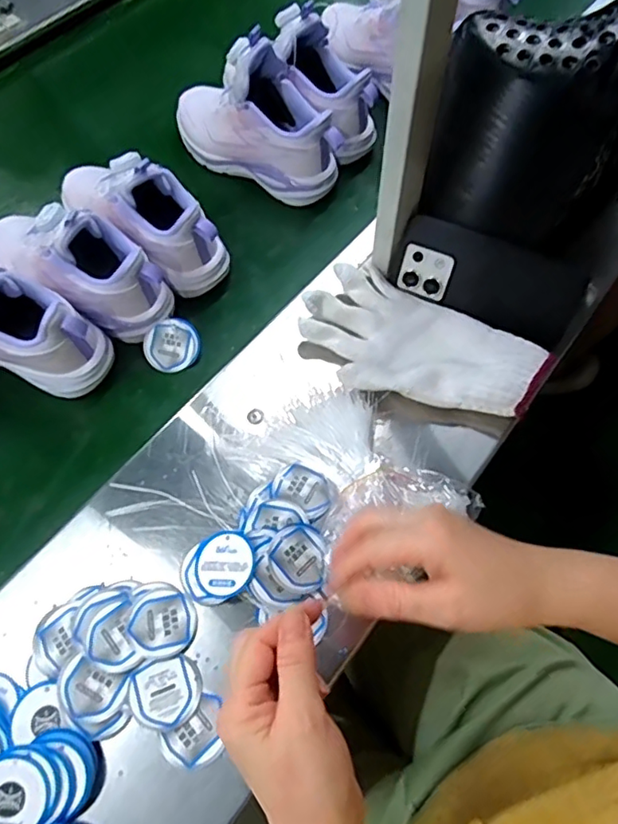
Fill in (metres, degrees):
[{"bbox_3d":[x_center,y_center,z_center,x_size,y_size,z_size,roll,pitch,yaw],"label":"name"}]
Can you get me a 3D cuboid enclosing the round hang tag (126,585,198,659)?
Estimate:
[{"bbox_3d":[-0.107,0.151,0.412,0.045,0.004,0.052,-35,70,-18],"label":"round hang tag"}]

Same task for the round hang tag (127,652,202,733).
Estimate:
[{"bbox_3d":[-0.099,0.193,0.393,0.047,0.004,0.046,1,63,-2],"label":"round hang tag"}]

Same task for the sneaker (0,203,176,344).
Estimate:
[{"bbox_3d":[-0.228,-0.147,0.538,0.197,0.099,0.091,35,67,14],"label":"sneaker"}]

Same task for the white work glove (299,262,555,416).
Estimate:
[{"bbox_3d":[0.095,-0.062,0.500,0.210,0.039,0.124,28,65,11],"label":"white work glove"}]

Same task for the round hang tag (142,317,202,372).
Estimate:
[{"bbox_3d":[-0.132,-0.064,0.548,0.053,0.005,0.048,-36,98,-2],"label":"round hang tag"}]

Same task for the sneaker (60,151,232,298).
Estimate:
[{"bbox_3d":[-0.177,-0.201,0.569,0.200,0.105,0.088,40,68,16],"label":"sneaker"}]

